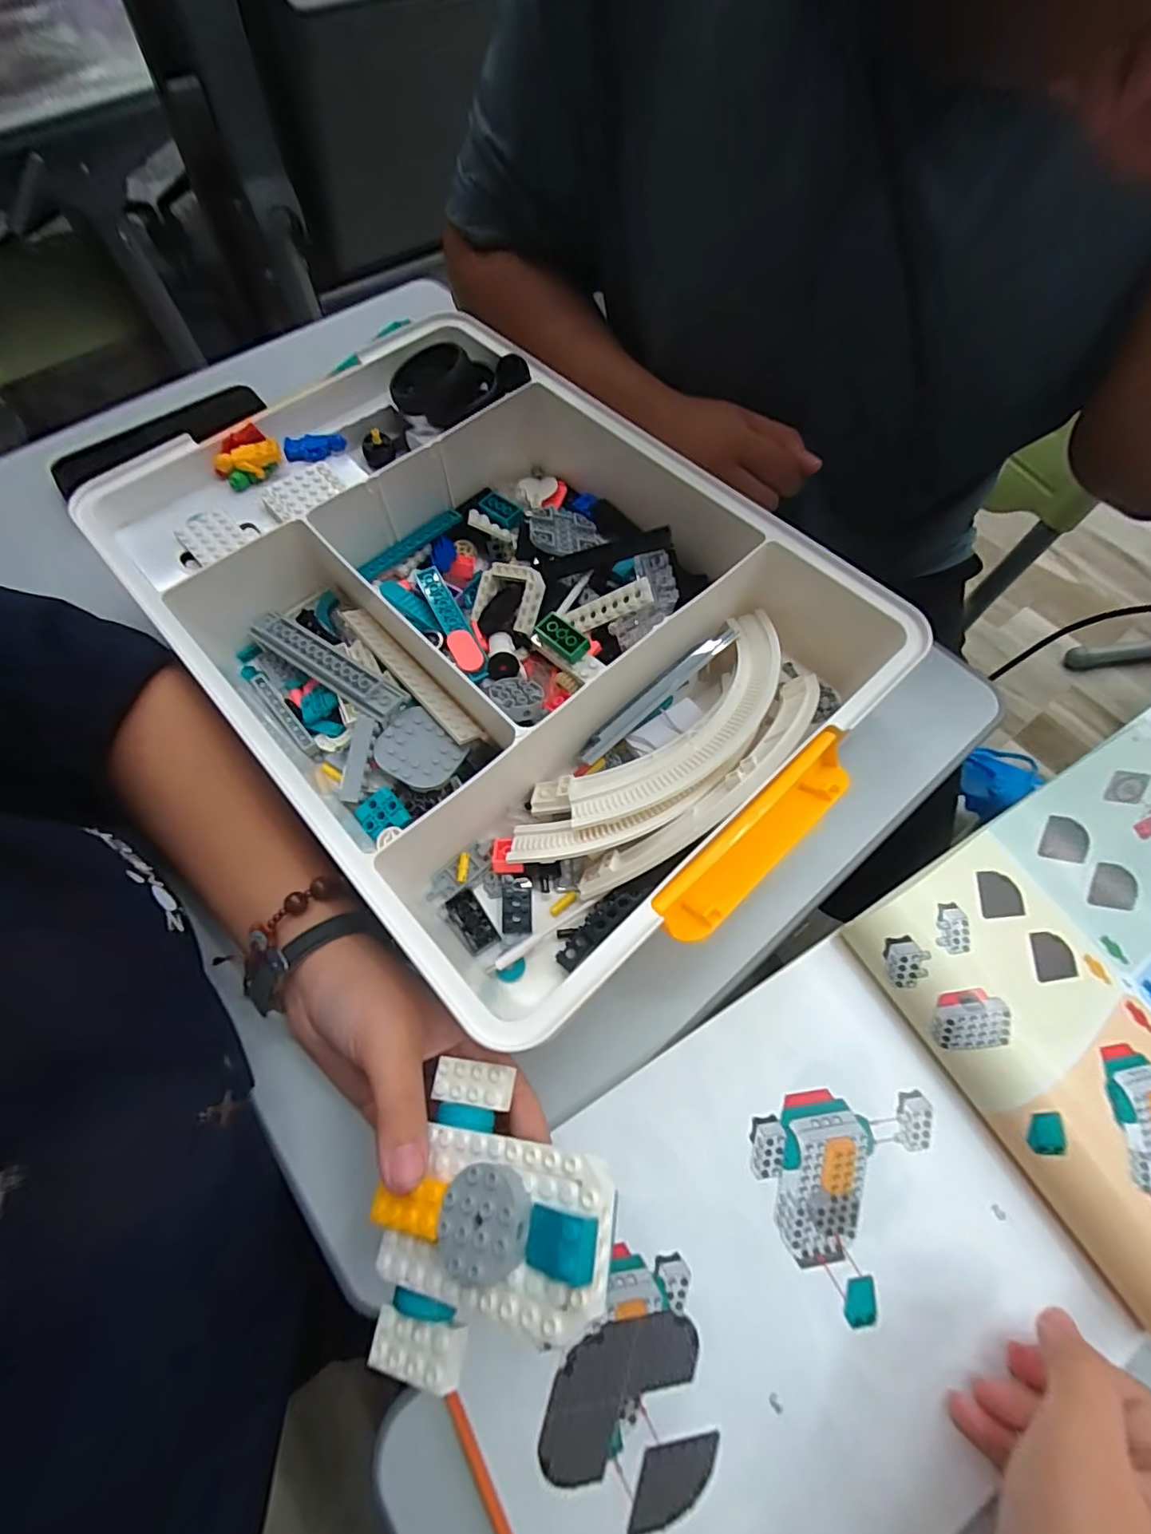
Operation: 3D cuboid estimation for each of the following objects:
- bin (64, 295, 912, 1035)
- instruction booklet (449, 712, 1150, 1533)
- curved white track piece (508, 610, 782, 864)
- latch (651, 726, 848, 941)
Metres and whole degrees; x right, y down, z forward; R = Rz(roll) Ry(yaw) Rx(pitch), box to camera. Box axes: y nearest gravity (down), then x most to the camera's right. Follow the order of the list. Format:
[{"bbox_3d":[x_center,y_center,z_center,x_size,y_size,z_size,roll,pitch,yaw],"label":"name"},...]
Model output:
[{"bbox_3d":[-0.053,-0.103,0.349,0.298,0.077,0.430,-41,71,-17],"label":"bin"},{"bbox_3d":[0.206,0.151,0.266,0.542,0.032,0.190,-29,70,-12],"label":"instruction booklet"},{"bbox_3d":[0.055,-0.011,0.321,0.207,0.025,0.074,-42,42,-16],"label":"curved white track piece"},{"bbox_3d":[0.087,0.031,0.268,0.123,0.020,0.026,-40,71,-17],"label":"latch"}]

